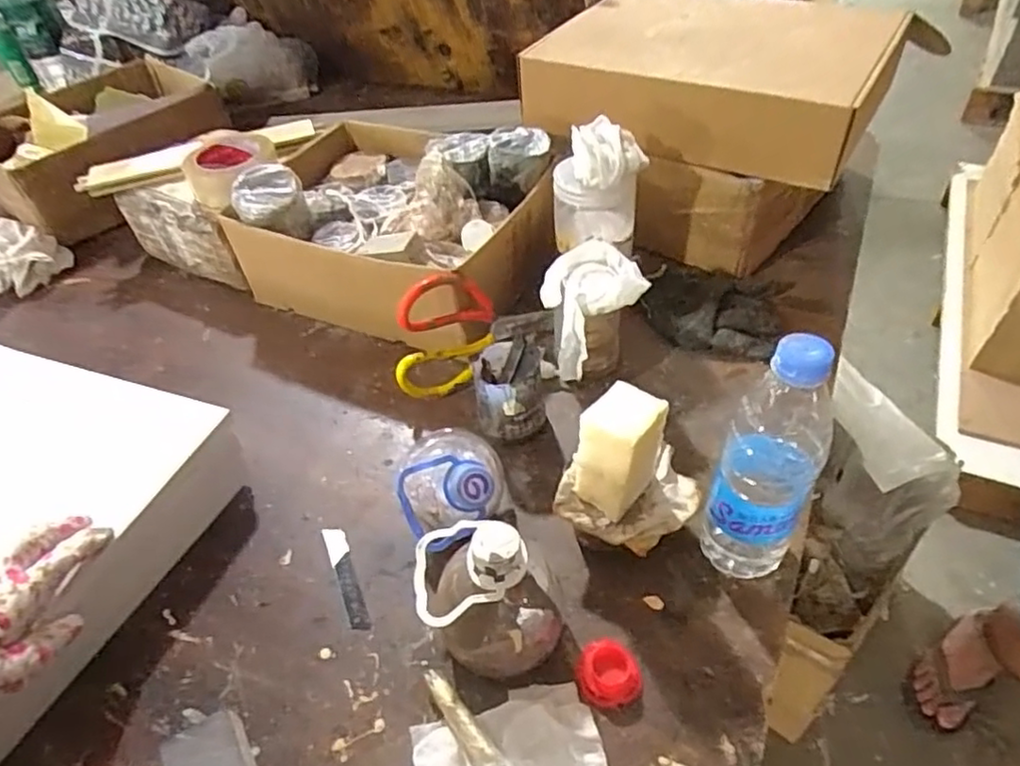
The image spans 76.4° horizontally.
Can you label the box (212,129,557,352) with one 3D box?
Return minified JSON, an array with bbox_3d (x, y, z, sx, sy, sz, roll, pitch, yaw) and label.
[{"bbox_3d":[-0.138,-0.184,0.761,0.341,0.145,0.262,20,52,24],"label":"box"}]

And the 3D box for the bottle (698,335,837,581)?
[{"bbox_3d":[0.174,0.062,0.449,0.068,0.208,0.052,19,51,24],"label":"bottle"}]

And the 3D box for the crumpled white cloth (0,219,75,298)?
[{"bbox_3d":[-0.676,-0.169,0.878,0.130,0.053,0.096,-2,46,6],"label":"crumpled white cloth"}]

